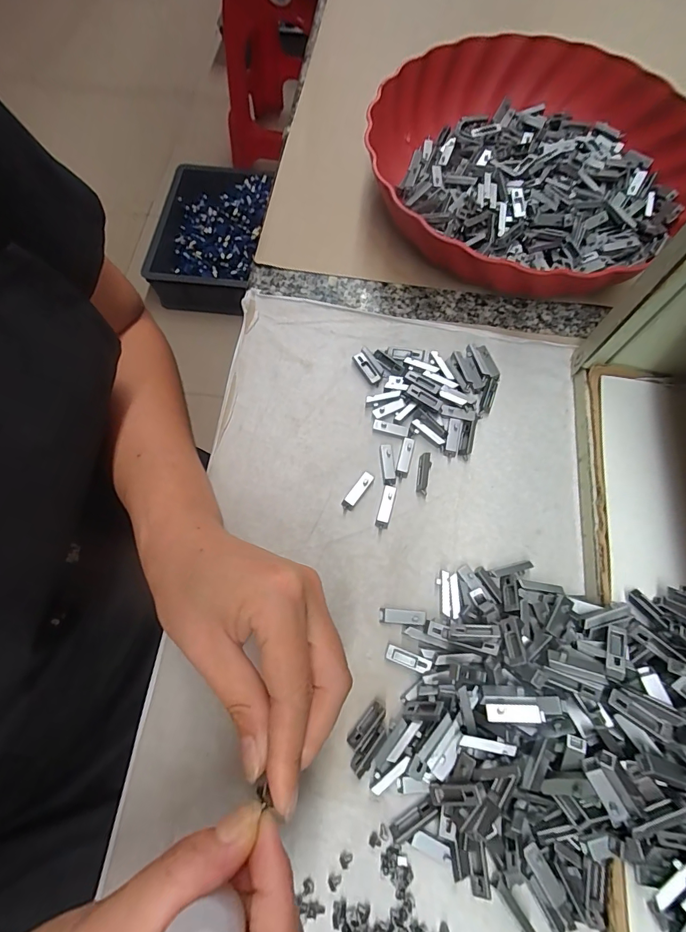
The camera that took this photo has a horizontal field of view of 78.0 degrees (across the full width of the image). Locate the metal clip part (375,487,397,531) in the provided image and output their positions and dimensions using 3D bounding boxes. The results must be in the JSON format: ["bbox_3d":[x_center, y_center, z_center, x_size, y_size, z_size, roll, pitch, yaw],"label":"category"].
[{"bbox_3d":[0.026,0.025,0.254,0.008,0.004,0.026,14,70,5],"label":"metal clip part"}]

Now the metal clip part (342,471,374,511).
[{"bbox_3d":[0.009,0.015,0.257,0.007,0.004,0.025,35,73,12],"label":"metal clip part"}]

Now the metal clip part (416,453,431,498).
[{"bbox_3d":[0.050,0.006,0.261,0.007,0.006,0.027,9,70,3],"label":"metal clip part"}]

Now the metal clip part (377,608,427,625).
[{"bbox_3d":[0.032,0.083,0.232,0.025,0.005,0.008,6,69,2],"label":"metal clip part"}]

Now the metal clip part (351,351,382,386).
[{"bbox_3d":[0.016,-0.066,0.286,0.008,0.005,0.024,-34,73,-12],"label":"metal clip part"}]

